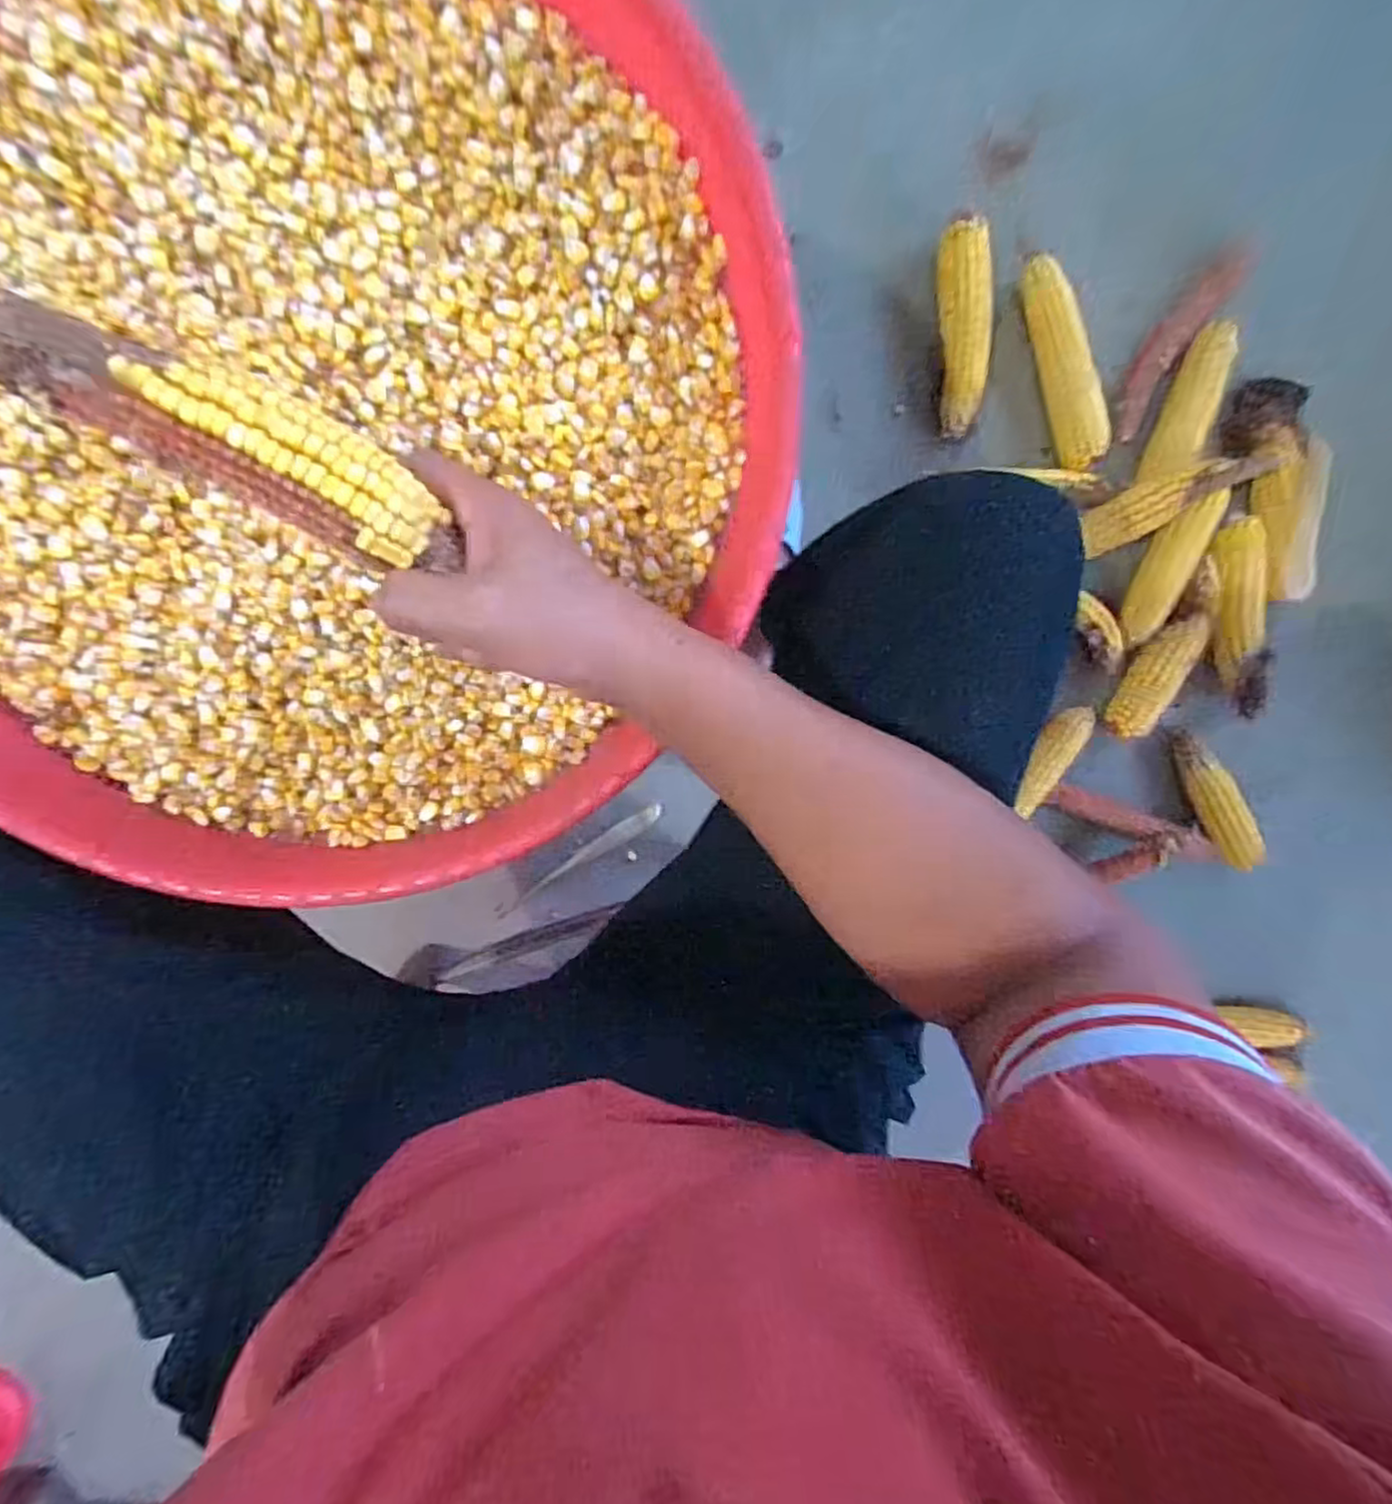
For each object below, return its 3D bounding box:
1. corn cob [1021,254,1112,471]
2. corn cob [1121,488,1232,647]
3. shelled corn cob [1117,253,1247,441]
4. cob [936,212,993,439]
[{"bbox_3d":[0.380,-0.402,0.713,0.041,0.050,0.213,-16,99,0],"label":"corn cob"},{"bbox_3d":[0.519,-0.198,0.758,0.044,0.036,0.169,18,97,-5],"label":"corn cob"},{"bbox_3d":[0.491,-0.421,0.721,0.035,0.028,0.178,32,107,8],"label":"shelled corn cob"},{"bbox_3d":[0.273,-0.430,0.708,0.055,0.040,0.200,-6,99,-2],"label":"cob"}]

